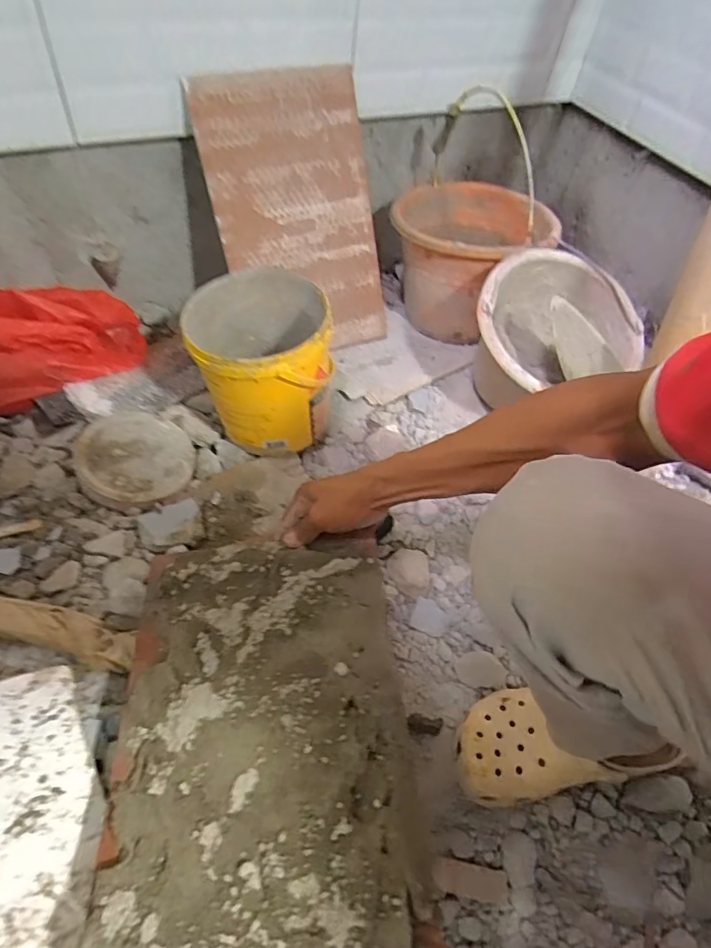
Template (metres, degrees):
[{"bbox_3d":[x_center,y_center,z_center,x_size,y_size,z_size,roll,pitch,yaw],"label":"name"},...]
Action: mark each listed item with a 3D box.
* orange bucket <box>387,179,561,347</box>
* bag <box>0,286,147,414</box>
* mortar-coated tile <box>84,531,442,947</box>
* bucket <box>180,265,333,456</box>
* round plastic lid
[{"bbox_3d":[0.194,-0.376,0.948,0.249,0.194,0.258,2,53,-3],"label":"orange bucket"},{"bbox_3d":[-0.453,-0.192,0.765,0.274,0.157,0.093,-29,60,-24],"label":"bag"},{"bbox_3d":[-0.083,0.216,0.463,0.242,0.022,0.387,-7,46,-1],"label":"mortar-coated tile"},{"bbox_3d":[-0.126,-0.145,0.745,0.178,0.185,0.176,2,53,-3],"label":"bucket"},{"bbox_3d":[-0.302,-0.030,0.732,0.152,0.024,0.145,2,53,-3],"label":"round plastic lid"}]

